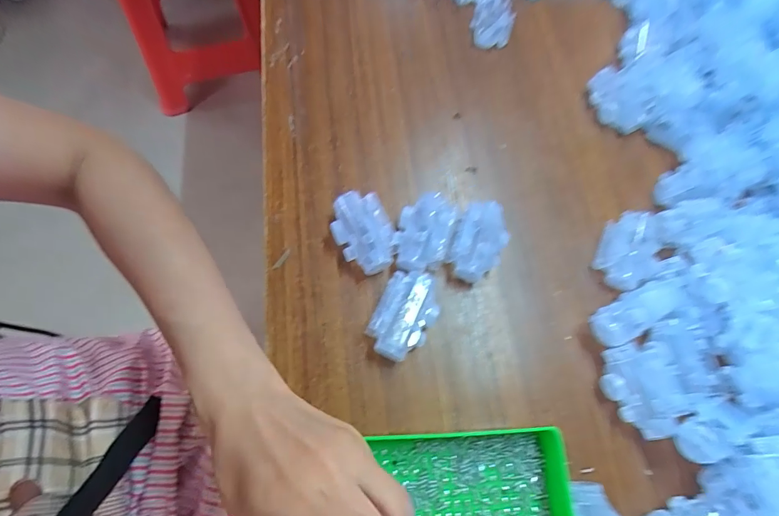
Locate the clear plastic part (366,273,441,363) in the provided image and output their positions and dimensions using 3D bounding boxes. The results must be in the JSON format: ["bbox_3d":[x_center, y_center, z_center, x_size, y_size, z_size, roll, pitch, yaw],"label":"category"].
[{"bbox_3d":[0.013,0.044,0.321,0.044,0.027,0.069,29,70,6],"label":"clear plastic part"}]

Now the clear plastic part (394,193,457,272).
[{"bbox_3d":[0.029,-0.020,0.346,0.045,0.022,0.071,18,69,2],"label":"clear plastic part"}]

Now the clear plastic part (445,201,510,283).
[{"bbox_3d":[0.078,-0.015,0.352,0.043,0.038,0.067,25,69,4],"label":"clear plastic part"}]

